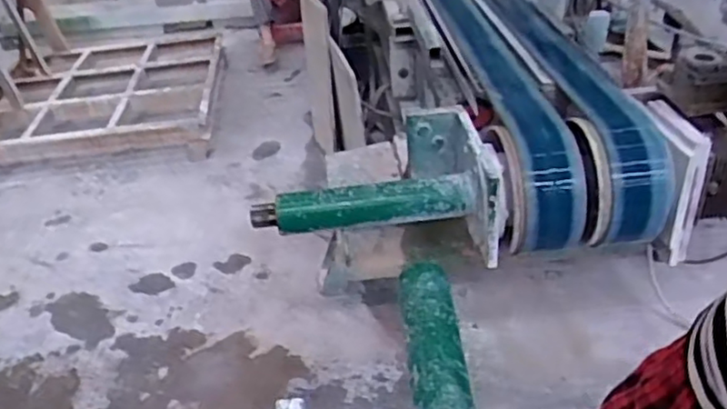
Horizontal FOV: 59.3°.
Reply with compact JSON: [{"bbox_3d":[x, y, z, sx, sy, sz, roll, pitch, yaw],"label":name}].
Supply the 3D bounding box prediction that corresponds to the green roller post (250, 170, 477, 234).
[{"bbox_3d":[-0.002,0.003,1.309,0.453,0.074,0.068,-7,34,0],"label":"green roller post"}]

